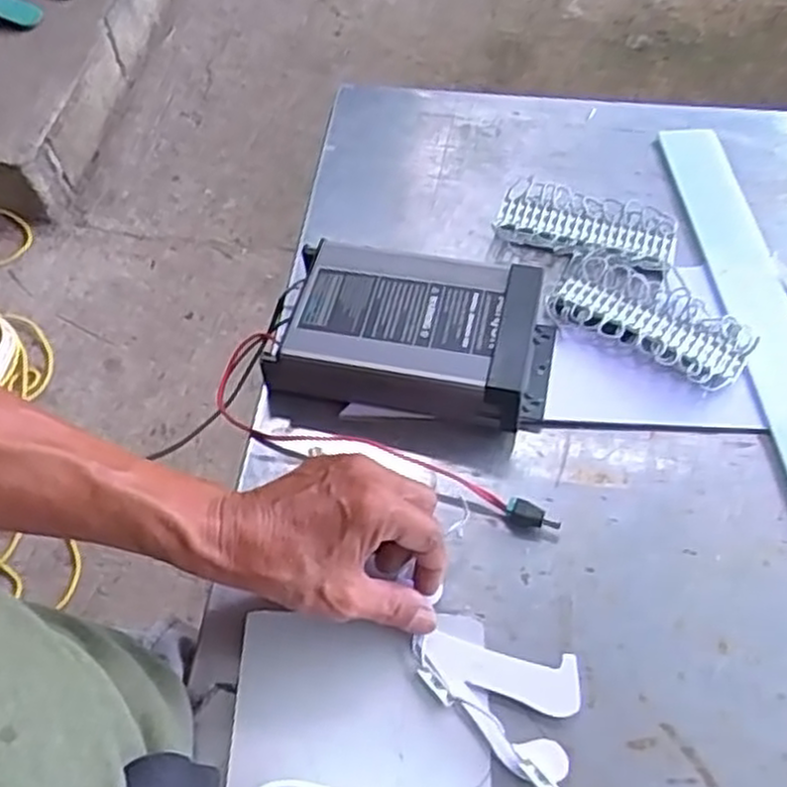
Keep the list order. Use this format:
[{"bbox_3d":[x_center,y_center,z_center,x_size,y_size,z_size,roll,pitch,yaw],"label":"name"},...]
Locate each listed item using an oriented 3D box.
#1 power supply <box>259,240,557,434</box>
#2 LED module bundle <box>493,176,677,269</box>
[{"bbox_3d":[0.015,-0.041,0.552,0.191,0.056,0.110,10,56,9],"label":"power supply"},{"bbox_3d":[0.156,-0.135,0.634,0.139,0.025,0.066,16,57,12],"label":"LED module bundle"}]

